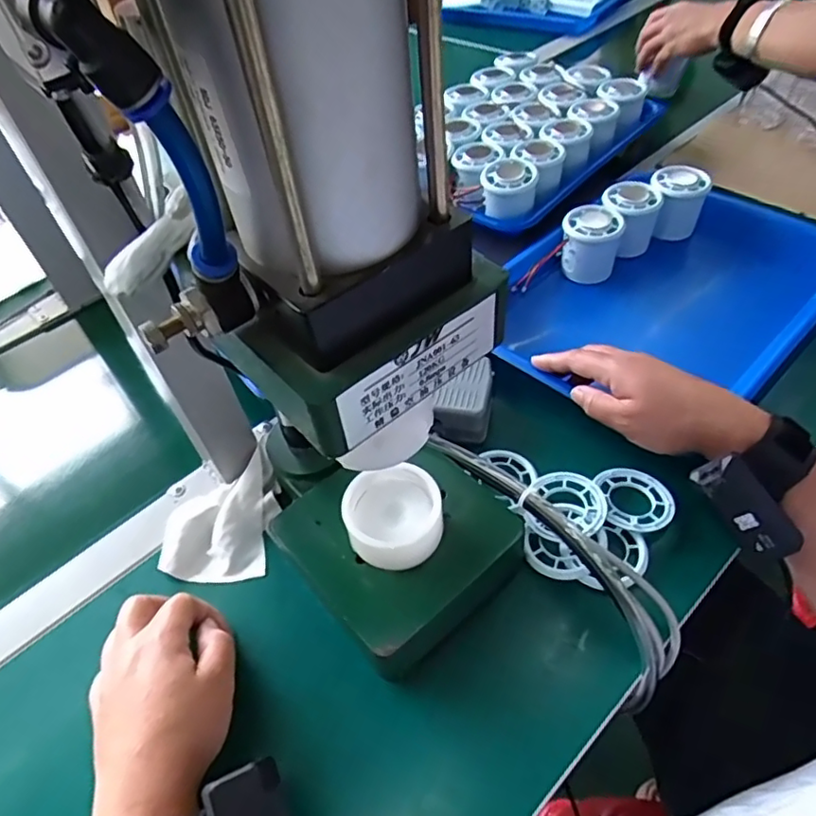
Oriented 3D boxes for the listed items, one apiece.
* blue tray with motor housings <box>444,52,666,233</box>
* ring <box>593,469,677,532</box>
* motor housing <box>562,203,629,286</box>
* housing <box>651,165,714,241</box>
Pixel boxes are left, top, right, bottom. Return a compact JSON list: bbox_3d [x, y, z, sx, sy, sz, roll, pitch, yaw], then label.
[{"bbox_3d":[0.128,-0.317,0.701,0.212,0.072,0.312,34,59,29],"label":"blue tray with motor housings"},{"bbox_3d":[0.164,0.065,0.426,0.049,0.009,0.055,-3,48,1],"label":"ring"},{"bbox_3d":[0.178,-0.160,0.582,0.053,0.061,0.053,5,49,9],"label":"motor housing"},{"bbox_3d":[0.273,-0.208,0.610,0.055,0.055,0.057,13,51,15],"label":"housing"}]

